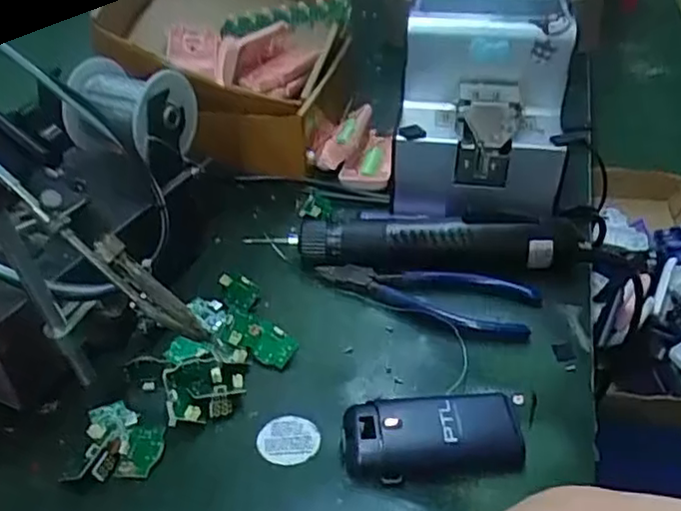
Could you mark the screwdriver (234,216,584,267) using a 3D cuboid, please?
[{"bbox_3d":[0.055,-0.008,0.465,0.225,0.040,0.030,1,37,4],"label":"screwdriver"}]

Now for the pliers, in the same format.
[{"bbox_3d":[0.058,0.029,0.443,0.151,0.014,0.052,7,38,12],"label":"pliers"}]

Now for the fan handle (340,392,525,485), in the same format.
[{"bbox_3d":[0.048,0.097,0.345,0.093,0.018,0.044,-6,37,-5],"label":"fan handle"}]

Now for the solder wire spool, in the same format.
[{"bbox_3d":[-0.141,-0.100,0.432,0.070,0.051,0.066,22,43,27],"label":"solder wire spool"}]

